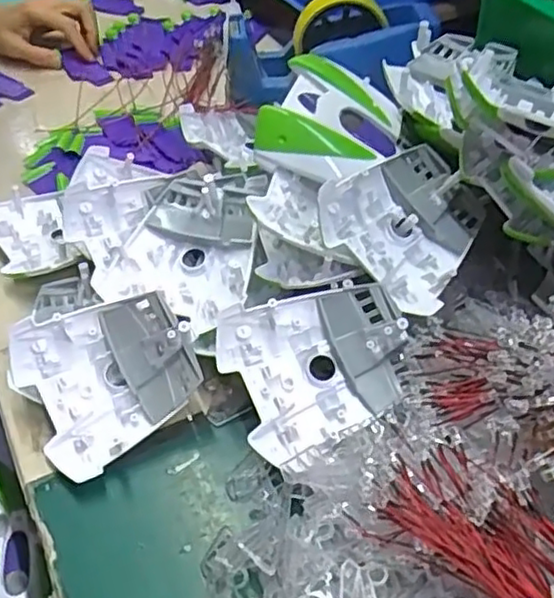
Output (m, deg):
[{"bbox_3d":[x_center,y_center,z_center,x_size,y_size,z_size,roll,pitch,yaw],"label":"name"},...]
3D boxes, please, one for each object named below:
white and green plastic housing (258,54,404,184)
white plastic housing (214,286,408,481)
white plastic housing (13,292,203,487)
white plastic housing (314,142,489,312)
[{"bbox_3d":[0.036,-0.117,0.452,0.087,0.021,0.088,29,73,-3],"label":"white and green plastic housing"},{"bbox_3d":[0.026,0.040,0.389,0.108,0.024,0.097,-18,72,-5],"label":"white plastic housing"},{"bbox_3d":[-0.103,0.047,0.408,0.101,0.021,0.096,-27,77,-5],"label":"white plastic housing"},{"bbox_3d":[0.083,-0.054,0.439,0.095,0.022,0.105,42,66,0],"label":"white plastic housing"}]

